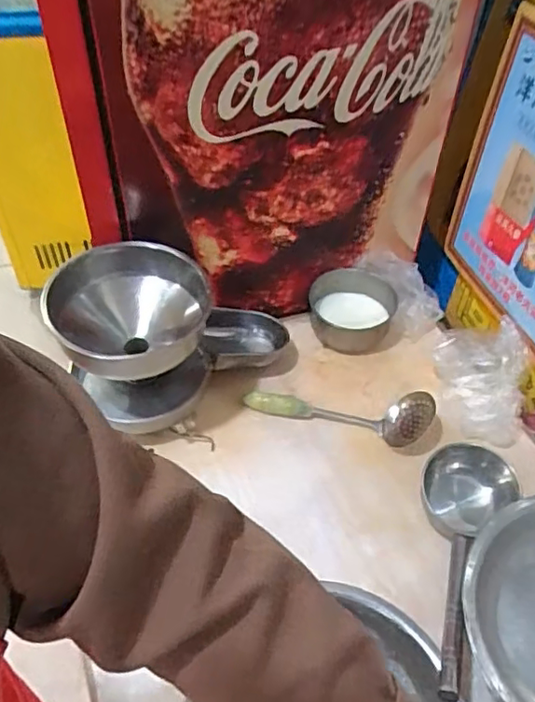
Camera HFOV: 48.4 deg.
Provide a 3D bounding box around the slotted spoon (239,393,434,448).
[{"bbox_3d":[0.121,0.112,1.045,0.329,0.069,0.090,4,47,2],"label":"slotted spoon"}]

